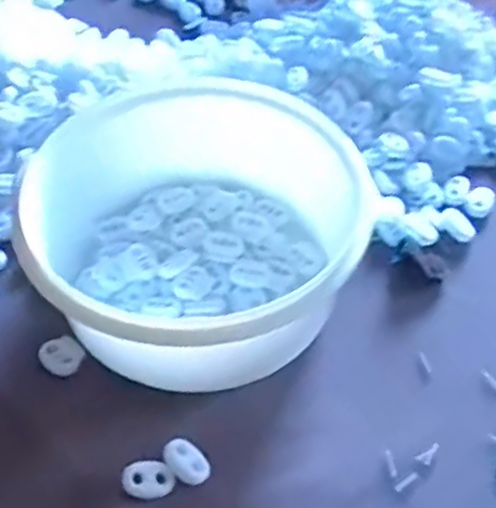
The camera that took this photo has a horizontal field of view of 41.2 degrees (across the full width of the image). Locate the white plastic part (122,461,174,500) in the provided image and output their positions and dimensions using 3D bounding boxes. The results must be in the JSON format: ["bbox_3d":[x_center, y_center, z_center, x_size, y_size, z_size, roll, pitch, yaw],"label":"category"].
[{"bbox_3d":[-0.044,0.099,0.289,0.021,0.008,0.014,-5,52,-3],"label":"white plastic part"}]

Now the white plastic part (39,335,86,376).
[{"bbox_3d":[-0.093,0.051,0.331,0.019,0.007,0.019,0,51,1],"label":"white plastic part"}]

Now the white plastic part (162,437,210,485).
[{"bbox_3d":[-0.027,0.093,0.295,0.021,0.008,0.015,33,59,24],"label":"white plastic part"}]

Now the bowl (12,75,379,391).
[{"bbox_3d":[-0.024,-0.010,0.335,0.161,0.073,0.152,36,60,26],"label":"bowl"}]

